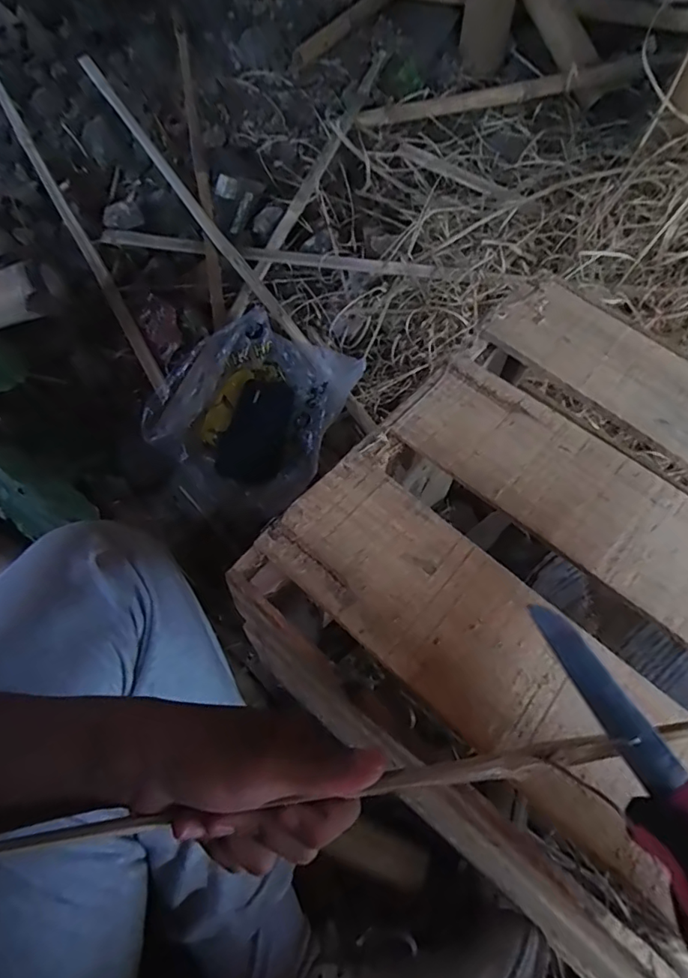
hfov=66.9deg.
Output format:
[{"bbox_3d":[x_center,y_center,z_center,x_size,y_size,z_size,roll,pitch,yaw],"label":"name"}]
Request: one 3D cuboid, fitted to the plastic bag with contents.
[{"bbox_3d":[-0.144,-0.124,0.762,0.244,0.061,0.294,29,70,12],"label":"plastic bag with contents"}]

